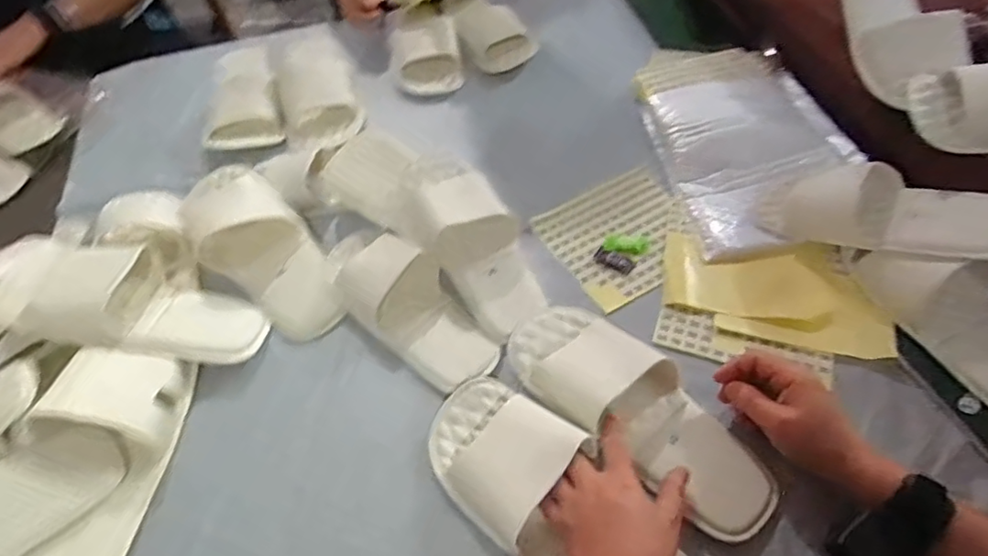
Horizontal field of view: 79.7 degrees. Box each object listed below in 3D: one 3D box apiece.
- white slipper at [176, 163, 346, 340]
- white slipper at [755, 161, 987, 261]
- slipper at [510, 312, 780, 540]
[{"bbox_3d":[-0.272,-0.036,0.681,0.113,0.061,0.267,-36,59,-20],"label":"white slipper"},{"bbox_3d":[0.401,-0.078,0.615,0.235,0.056,0.091,17,53,45],"label":"white slipper"},{"bbox_3d":[0.134,0.112,0.547,0.269,0.044,0.109,37,64,22],"label":"slipper"}]

